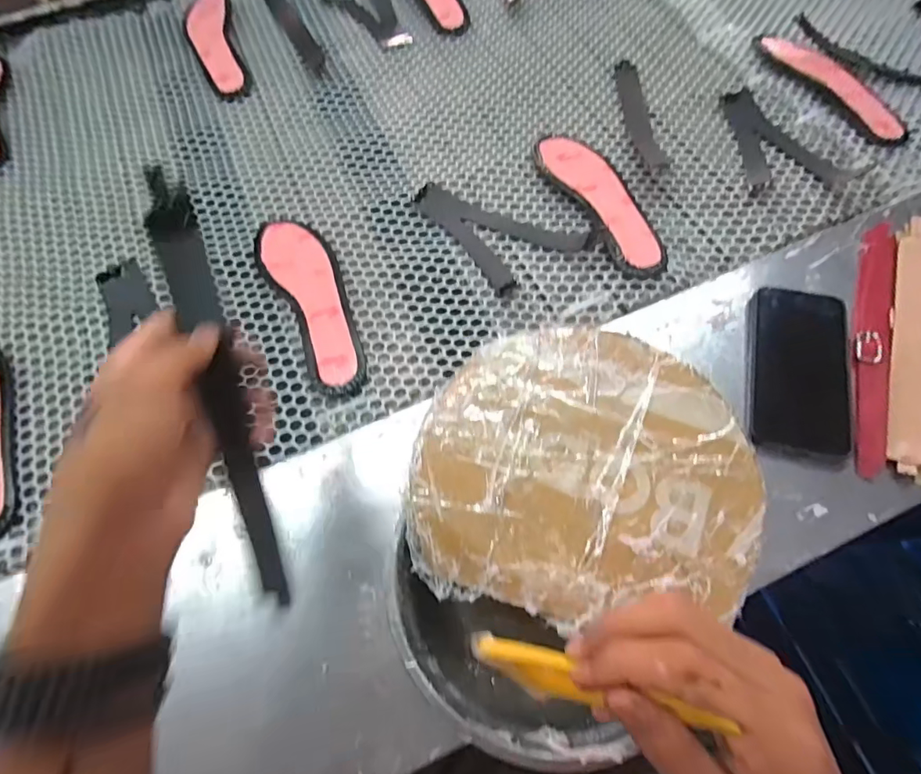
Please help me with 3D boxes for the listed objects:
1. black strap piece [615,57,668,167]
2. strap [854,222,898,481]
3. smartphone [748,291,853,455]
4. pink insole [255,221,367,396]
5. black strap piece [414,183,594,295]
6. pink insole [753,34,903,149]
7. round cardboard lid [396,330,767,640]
[{"bbox_3d":[0.226,-0.353,0.627,0.032,0.004,0.203,-4,66,1],"label":"black strap piece"},{"bbox_3d":[0.364,-0.046,0.434,0.027,0.012,0.263,20,68,10],"label":"strap"},{"bbox_3d":[0.292,-0.017,0.421,0.079,0.008,0.149,11,66,6],"label":"smartphone"},{"bbox_3d":[-0.157,-0.089,0.519,0.074,0.018,0.226,-22,67,-7],"label":"pink insole"},{"bbox_3d":[0.042,-0.192,0.559,0.119,0.007,0.178,-34,69,-11],"label":"black strap piece"},{"bbox_3d":[0.461,-0.381,0.608,0.059,0.023,0.237,-21,67,-8],"label":"pink insole"},{"bbox_3d":[0.082,0.049,0.335,0.220,0.009,0.196,8,67,6],"label":"round cardboard lid"}]

